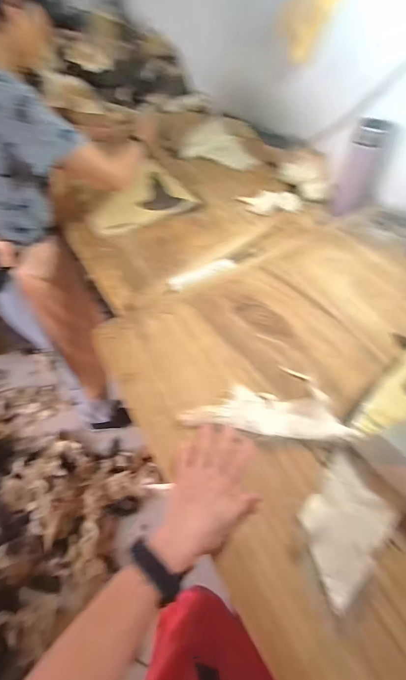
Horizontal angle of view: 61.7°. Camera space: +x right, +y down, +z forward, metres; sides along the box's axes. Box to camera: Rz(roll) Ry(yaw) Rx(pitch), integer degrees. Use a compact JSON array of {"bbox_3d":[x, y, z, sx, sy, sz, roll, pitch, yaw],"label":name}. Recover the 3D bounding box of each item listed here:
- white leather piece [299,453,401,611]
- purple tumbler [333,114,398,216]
[{"bbox_3d":[0.187,0.246,0.453,0.102,0.013,0.159,36,63,24],"label":"white leather piece"},{"bbox_3d":[0.373,-0.402,0.803,0.084,0.201,0.076,16,56,13],"label":"purple tumbler"}]

